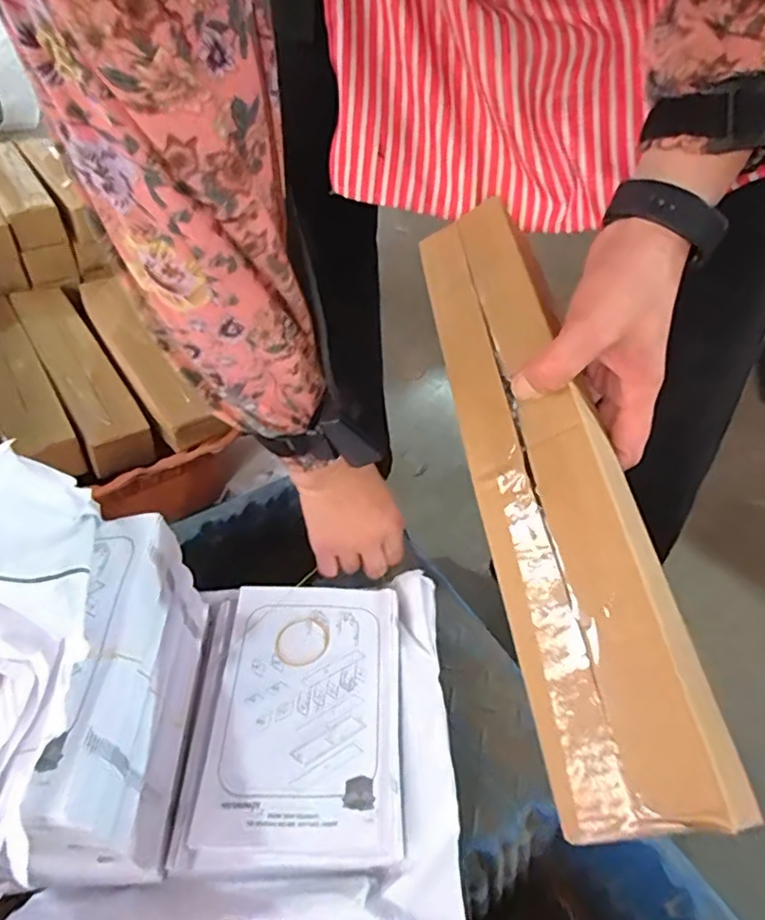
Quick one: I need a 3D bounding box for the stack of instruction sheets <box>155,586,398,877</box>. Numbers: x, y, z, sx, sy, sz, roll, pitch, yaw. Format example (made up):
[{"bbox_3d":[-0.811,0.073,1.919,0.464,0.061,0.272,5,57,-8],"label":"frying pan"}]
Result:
[{"bbox_3d":[-0.071,0.201,0.483,0.168,0.017,0.219,-2,44,0],"label":"stack of instruction sheets"}]

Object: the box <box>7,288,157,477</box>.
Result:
[{"bbox_3d":[-0.440,-0.136,0.846,0.079,0.065,0.425,-27,49,-24],"label":"box"}]

